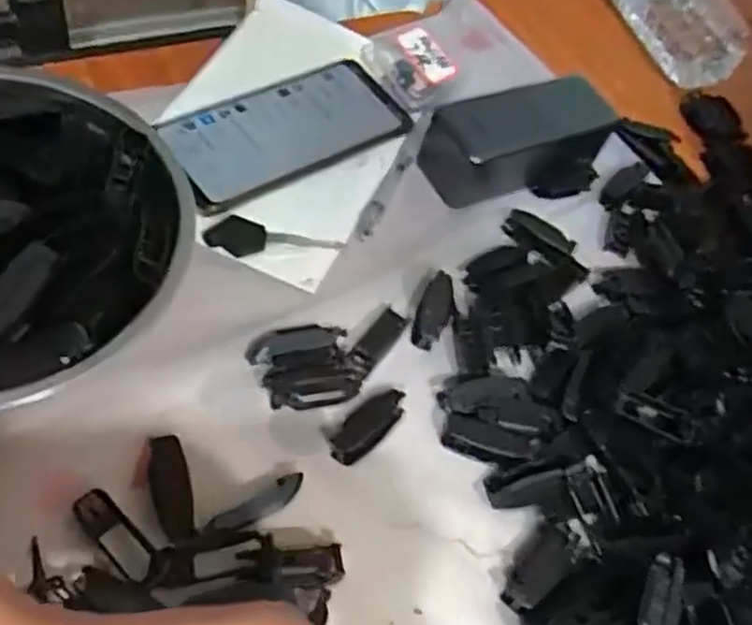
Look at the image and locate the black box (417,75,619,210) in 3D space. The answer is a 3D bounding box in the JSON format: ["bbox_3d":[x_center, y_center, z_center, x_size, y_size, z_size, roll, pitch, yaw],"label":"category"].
[{"bbox_3d":[0.097,-0.116,0.501,0.129,0.054,0.058,-18,62,-23],"label":"black box"}]

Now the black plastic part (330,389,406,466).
[{"bbox_3d":[-0.005,0.059,0.391,0.019,0.012,0.048,41,58,15],"label":"black plastic part"}]

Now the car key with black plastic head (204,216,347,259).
[{"bbox_3d":[-0.061,-0.040,0.447,0.082,0.004,0.025,13,64,-11],"label":"car key with black plastic head"}]

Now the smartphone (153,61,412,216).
[{"bbox_3d":[-0.057,-0.122,0.489,0.162,0.005,0.073,-28,73,-25],"label":"smartphone"}]

